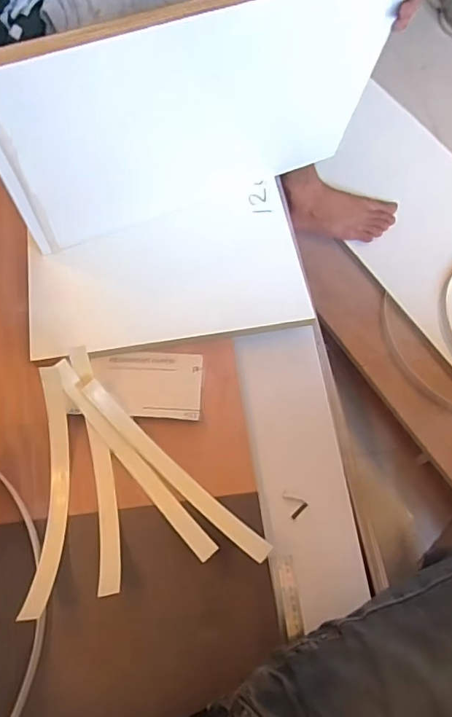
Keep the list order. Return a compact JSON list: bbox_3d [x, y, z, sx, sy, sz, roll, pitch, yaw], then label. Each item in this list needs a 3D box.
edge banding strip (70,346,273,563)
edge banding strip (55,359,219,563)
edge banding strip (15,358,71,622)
[{"bbox_3d":[-0.080,0.118,0.609,0.033,0.064,0.334,-41,72,-18],"label":"edge banding strip"},{"bbox_3d":[-0.110,0.123,0.600,0.025,0.074,0.280,-38,71,-17],"label":"edge banding strip"},{"bbox_3d":[-0.206,0.152,0.585,0.024,0.077,0.268,-3,65,-2],"label":"edge banding strip"}]

